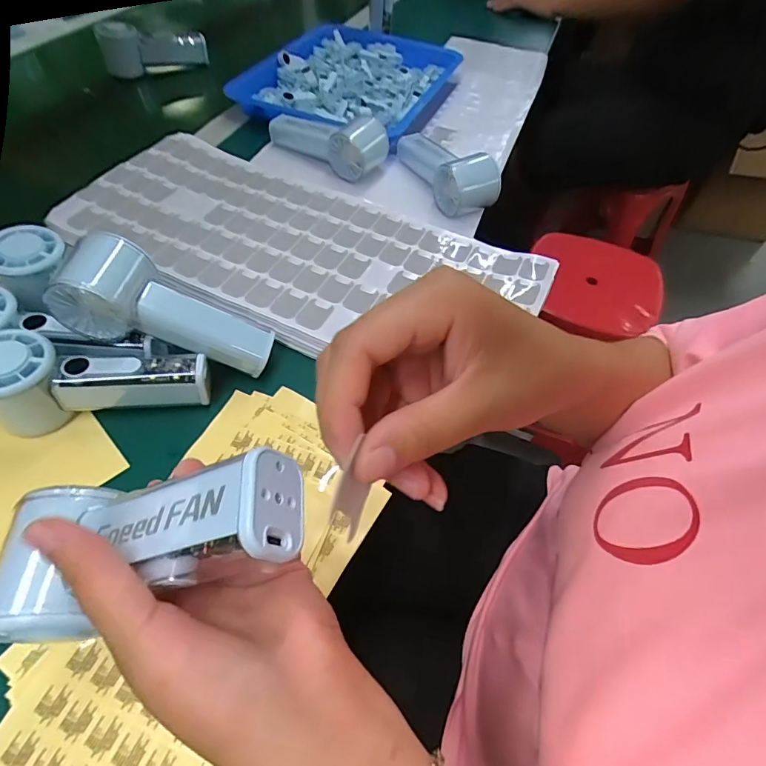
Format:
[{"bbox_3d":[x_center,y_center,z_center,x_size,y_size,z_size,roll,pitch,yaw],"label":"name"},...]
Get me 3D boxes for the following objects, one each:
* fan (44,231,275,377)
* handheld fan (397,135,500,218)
[{"bbox_3d":[-0.162,-0.051,0.346,0.151,0.054,0.057,22,48,-24],"label":"fan"},{"bbox_3d":[0.075,-0.265,0.542,0.060,0.057,0.151,-20,56,-17],"label":"handheld fan"}]

